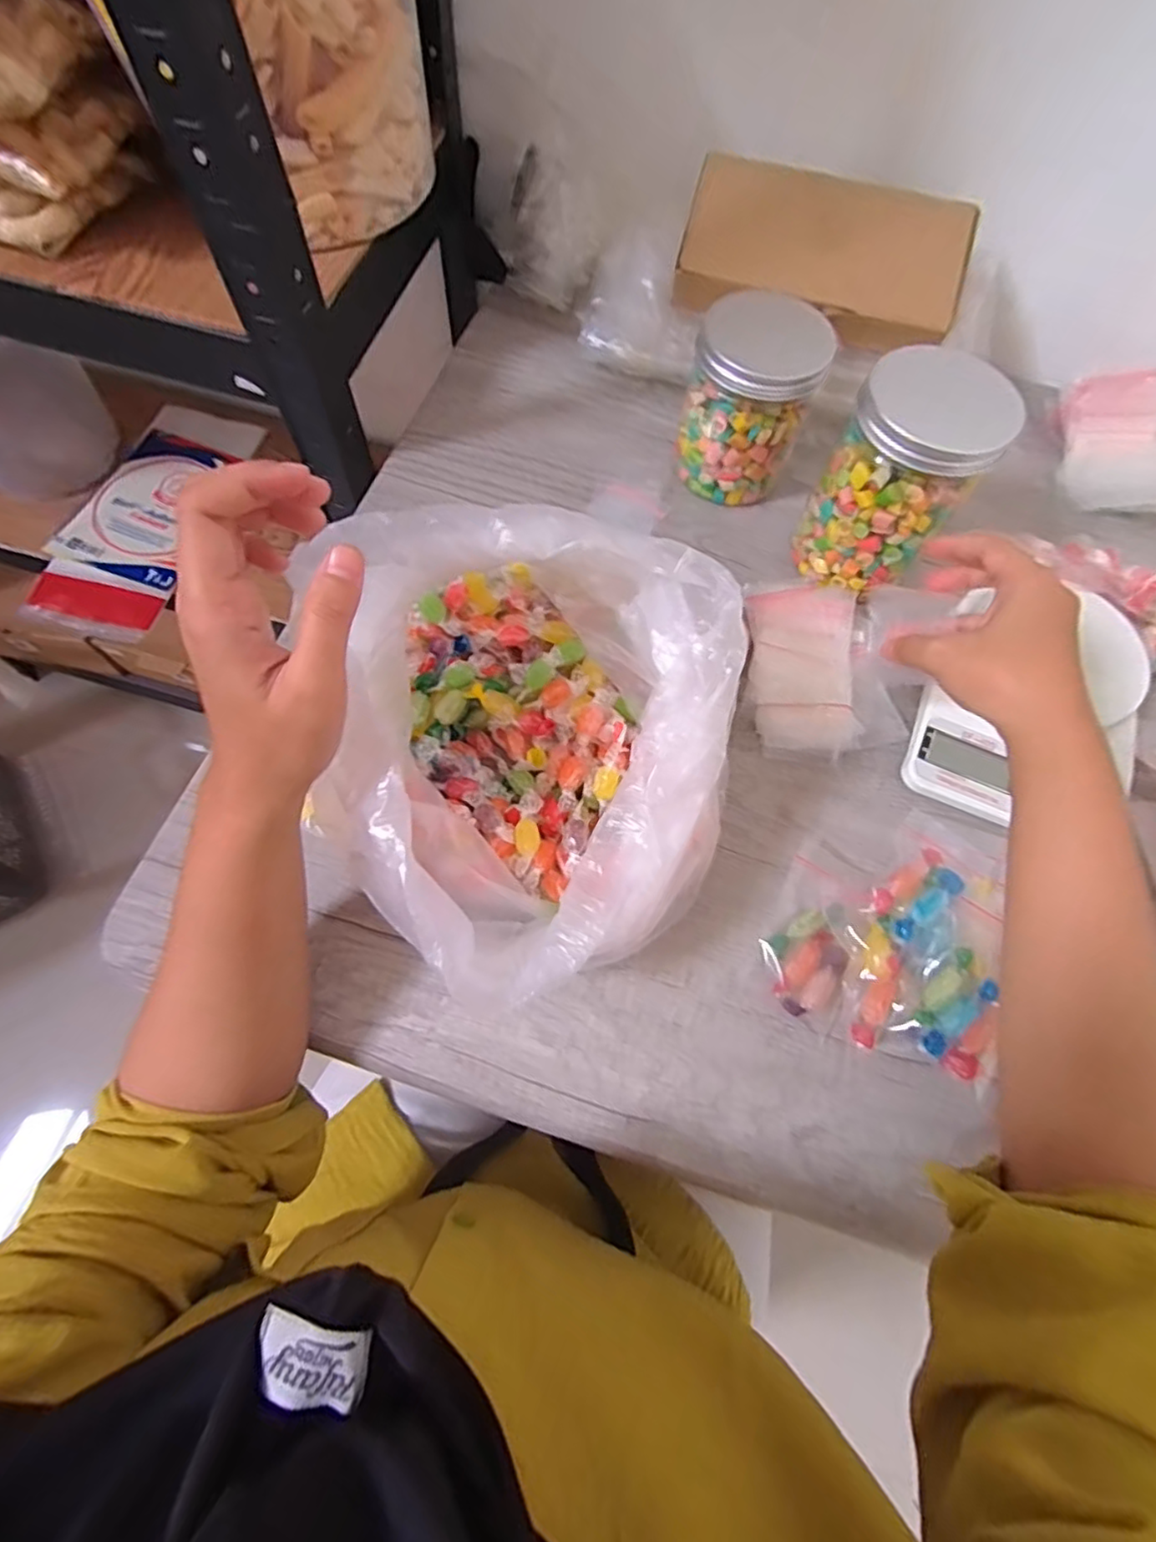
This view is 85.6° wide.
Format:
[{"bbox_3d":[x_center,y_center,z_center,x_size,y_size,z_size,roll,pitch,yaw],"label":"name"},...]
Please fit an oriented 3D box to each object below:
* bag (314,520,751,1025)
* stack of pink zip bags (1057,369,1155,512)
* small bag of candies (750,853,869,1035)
[{"bbox_3d":[-0.018,-0.005,0.319,0.178,0.138,0.224,2,67,-2],"label":"bag"},{"bbox_3d":[0.431,-0.269,0.497,0.071,0.060,0.122,-1,67,-4],"label":"stack of pink zip bags"},{"bbox_3d":[0.133,0.093,0.352,0.052,0.017,0.085,28,68,8],"label":"small bag of candies"}]

